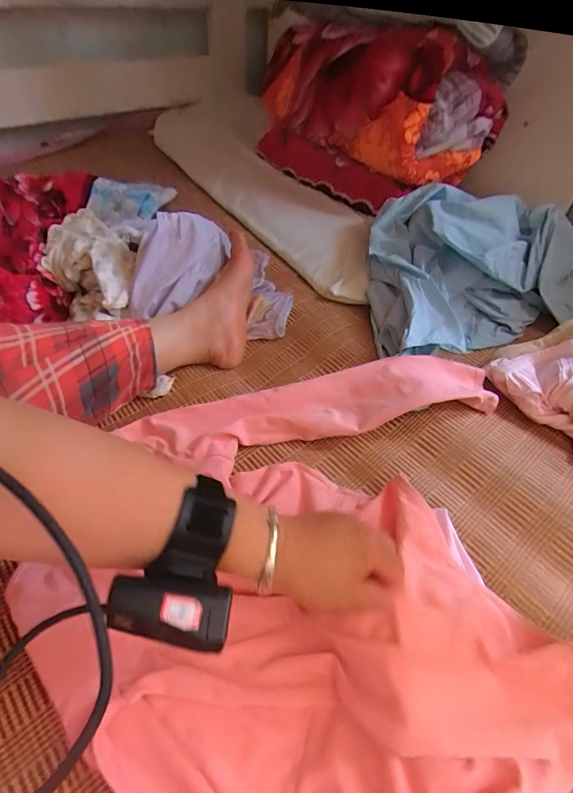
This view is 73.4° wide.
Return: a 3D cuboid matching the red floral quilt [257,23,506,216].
[{"bbox_3d":[0.170,-0.571,0.770,0.284,0.232,0.396,-29,59,-26],"label":"red floral quilt"}]

